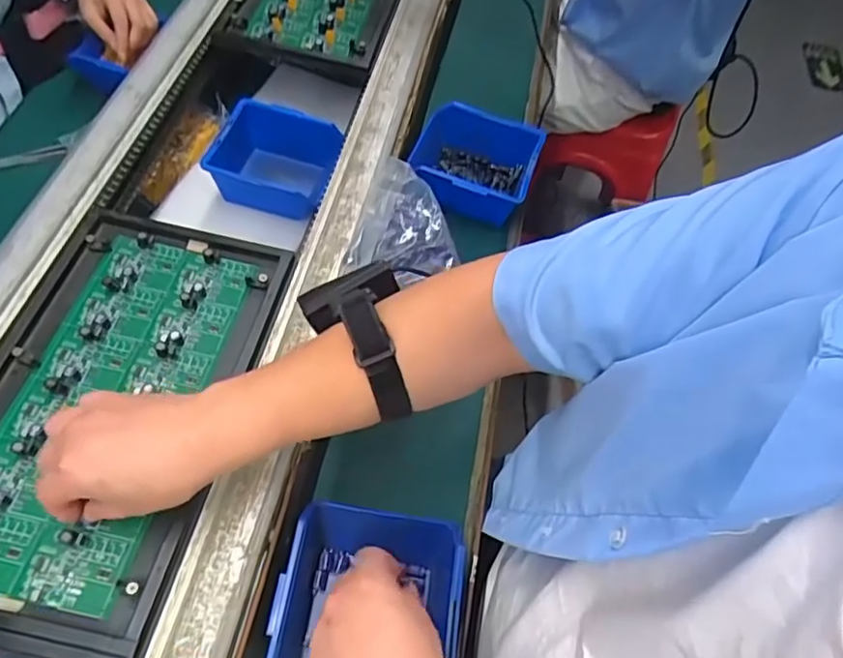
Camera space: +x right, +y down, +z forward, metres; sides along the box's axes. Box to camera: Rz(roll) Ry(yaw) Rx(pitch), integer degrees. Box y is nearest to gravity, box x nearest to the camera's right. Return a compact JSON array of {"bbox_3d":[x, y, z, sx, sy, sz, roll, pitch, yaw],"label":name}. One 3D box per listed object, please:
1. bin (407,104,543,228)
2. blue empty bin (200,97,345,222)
[{"bbox_3d":[0.056,-0.183,0.674,0.133,0.068,0.120,13,55,4],"label":"bin"},{"bbox_3d":[-0.166,-0.186,0.701,0.141,0.091,0.112,10,54,3],"label":"blue empty bin"}]

